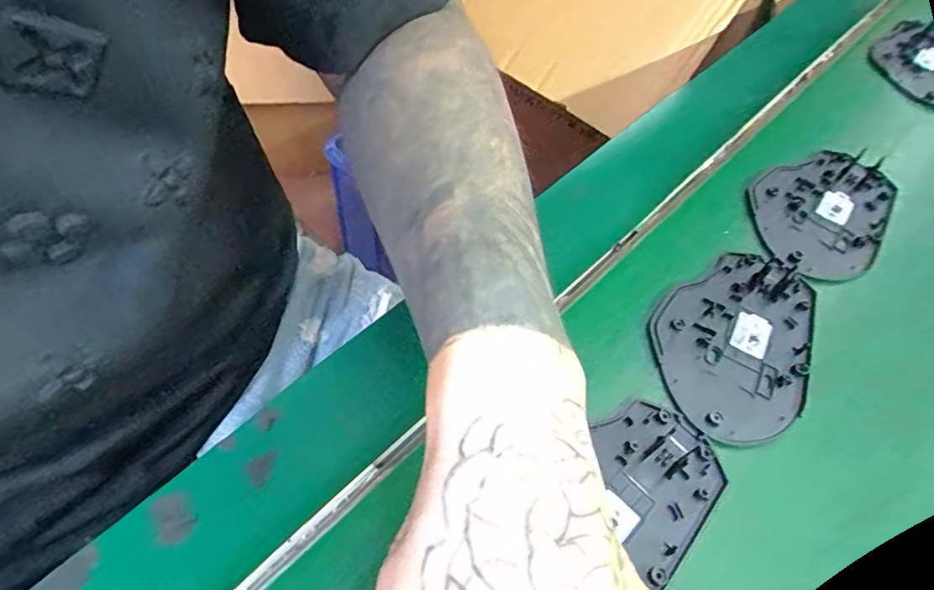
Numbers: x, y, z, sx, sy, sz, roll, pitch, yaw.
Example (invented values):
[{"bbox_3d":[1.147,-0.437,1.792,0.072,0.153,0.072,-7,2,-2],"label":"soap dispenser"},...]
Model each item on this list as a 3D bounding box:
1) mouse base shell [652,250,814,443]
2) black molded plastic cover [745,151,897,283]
[{"bbox_3d":[0.133,0.019,0.277,0.071,0.005,0.110,27,58,11],"label":"mouse base shell"},{"bbox_3d":[0.210,-0.052,0.334,0.074,0.008,0.110,32,59,14],"label":"black molded plastic cover"}]

